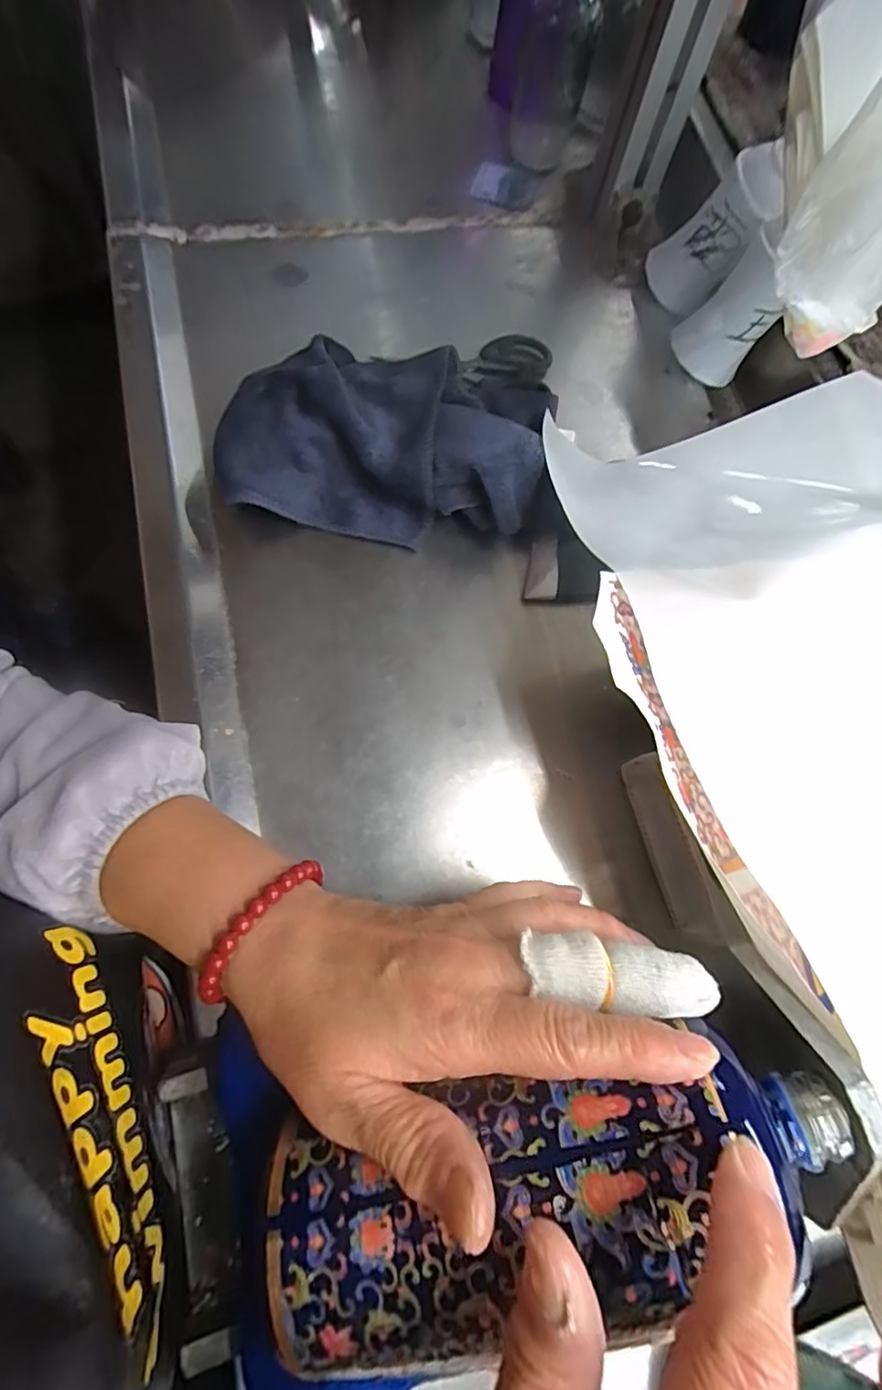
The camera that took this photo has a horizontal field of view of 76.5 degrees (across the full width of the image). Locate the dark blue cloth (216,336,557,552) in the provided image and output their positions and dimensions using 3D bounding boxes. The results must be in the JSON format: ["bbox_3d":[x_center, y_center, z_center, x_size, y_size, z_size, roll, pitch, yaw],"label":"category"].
[{"bbox_3d":[-0.036,-0.168,0.363,0.200,0.058,0.128,9,76,3],"label":"dark blue cloth"}]

